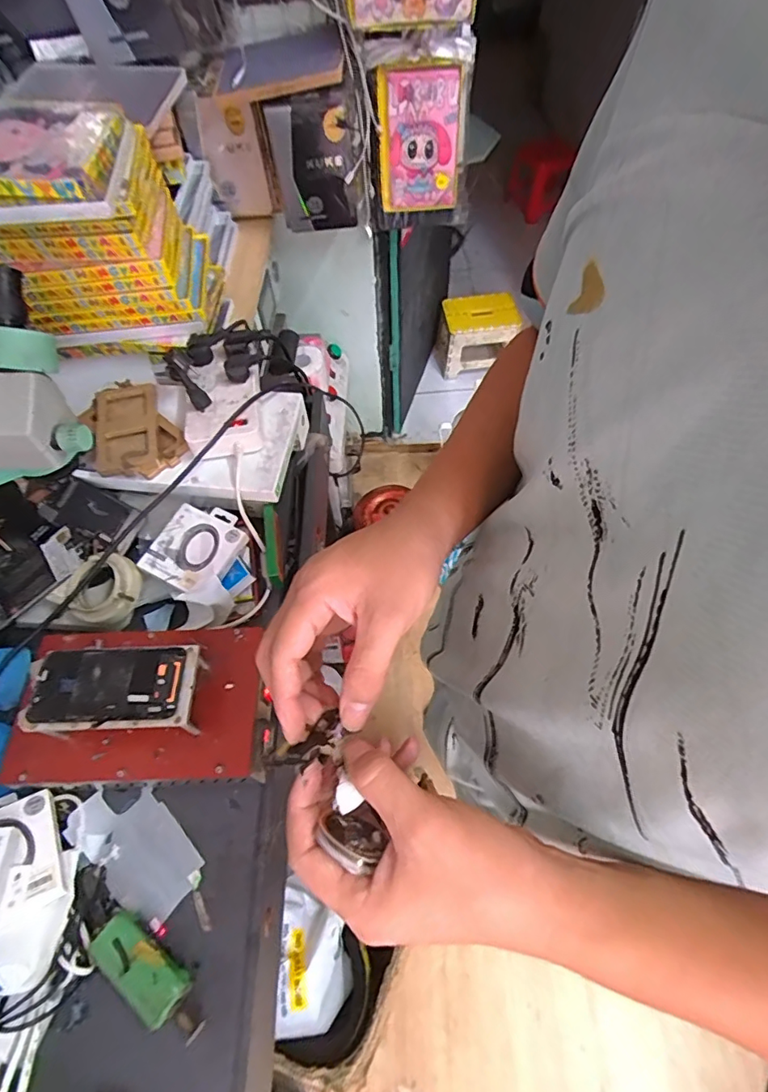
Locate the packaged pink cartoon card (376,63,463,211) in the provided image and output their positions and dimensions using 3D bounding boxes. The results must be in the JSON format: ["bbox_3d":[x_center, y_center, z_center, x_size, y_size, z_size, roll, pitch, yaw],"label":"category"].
[{"bbox_3d":[0.067,-0.765,0.977,0.151,0.221,0.033,2,54,5],"label":"packaged pink cartoon card"}]

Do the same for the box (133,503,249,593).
[{"bbox_3d":[-0.249,-0.002,0.687,0.108,0.021,0.123,26,64,17],"label":"box"}]

